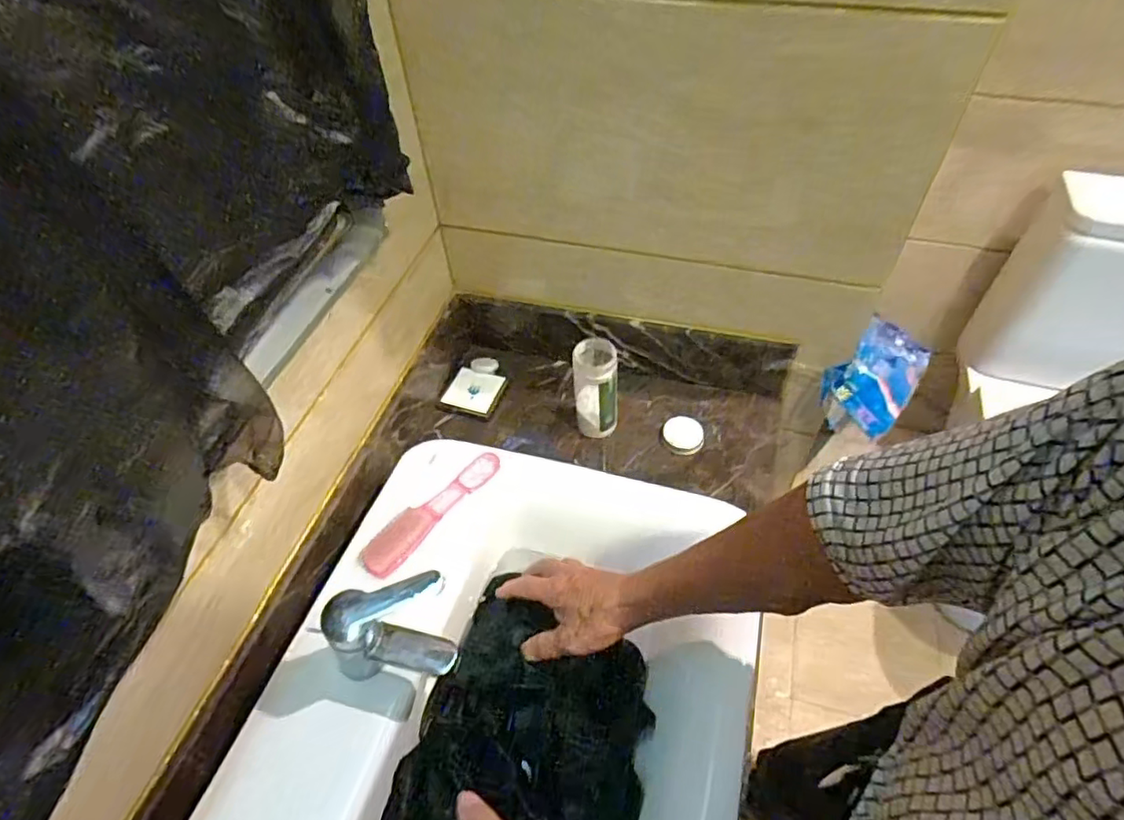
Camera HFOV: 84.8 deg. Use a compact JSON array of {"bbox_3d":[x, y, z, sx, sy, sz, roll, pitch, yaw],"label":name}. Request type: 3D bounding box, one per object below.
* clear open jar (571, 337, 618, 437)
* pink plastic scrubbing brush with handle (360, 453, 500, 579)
[{"bbox_3d":[0.048,-0.025,0.875,0.064,0.149,0.057,-3,50,0],"label":"clear open jar"},{"bbox_3d":[-0.148,0.113,0.711,0.039,0.018,0.191,32,58,25],"label":"pink plastic scrubbing brush with handle"}]

